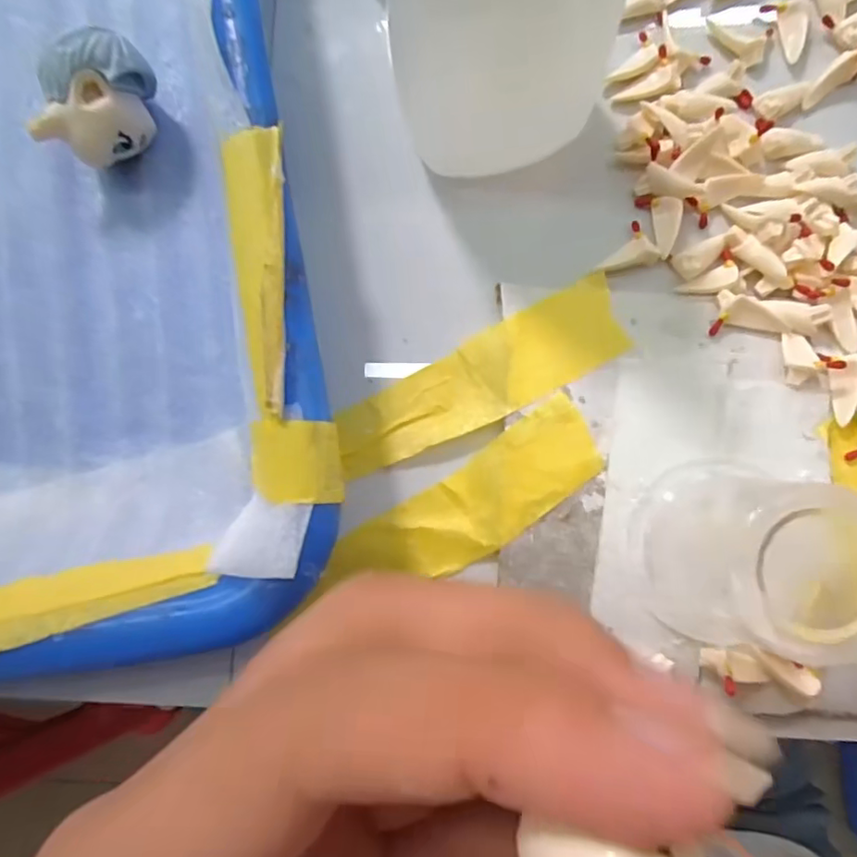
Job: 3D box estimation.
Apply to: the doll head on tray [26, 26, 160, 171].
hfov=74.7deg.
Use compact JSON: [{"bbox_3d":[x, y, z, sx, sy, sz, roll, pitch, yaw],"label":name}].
[{"bbox_3d":[-0.073,-0.073,0.129,0.015,0.023,0.026,23,86,5],"label":"doll head on tray"}]

